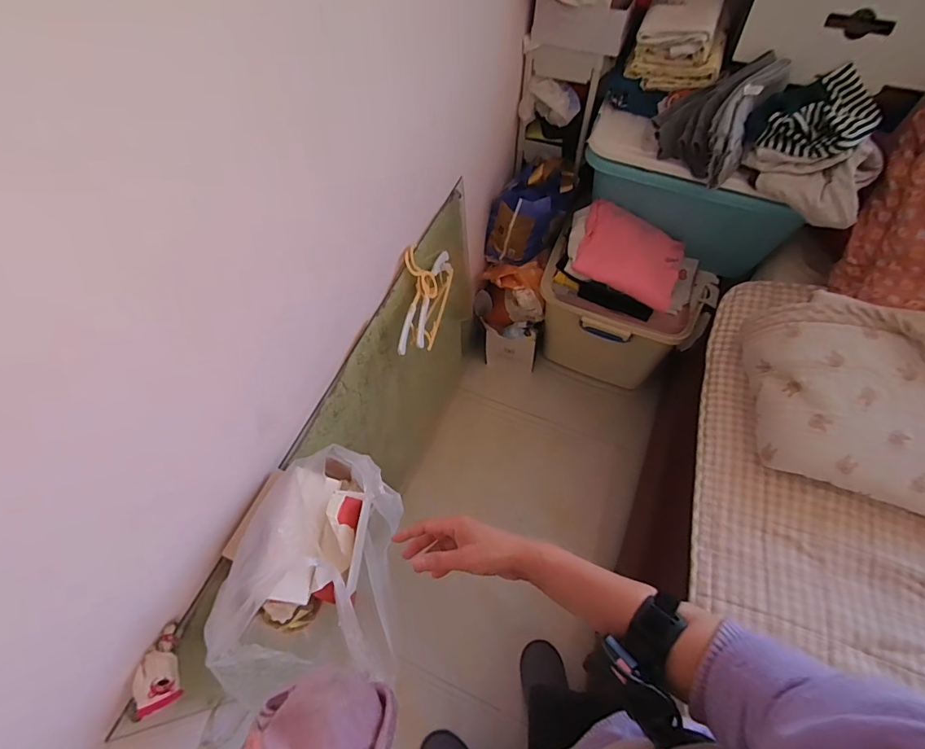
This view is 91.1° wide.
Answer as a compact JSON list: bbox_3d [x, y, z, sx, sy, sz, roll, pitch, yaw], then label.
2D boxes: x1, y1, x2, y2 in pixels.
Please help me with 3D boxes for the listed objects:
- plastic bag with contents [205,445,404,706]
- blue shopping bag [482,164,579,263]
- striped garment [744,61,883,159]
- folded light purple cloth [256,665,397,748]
[{"bbox_3d":[-0.203,0.260,0.613,0.225,0.163,0.311,3,62,4],"label":"plastic bag with contents"},{"bbox_3d":[0.196,-0.501,1.351,0.186,0.259,0.248,37,70,20],"label":"blue shopping bag"},{"bbox_3d":[0.684,-0.497,0.878,0.163,0.083,0.188,-36,66,-15],"label":"striped garment"},{"bbox_3d":[-0.134,0.344,0.451,0.125,0.052,0.087,-1,62,2],"label":"folded light purple cloth"}]

